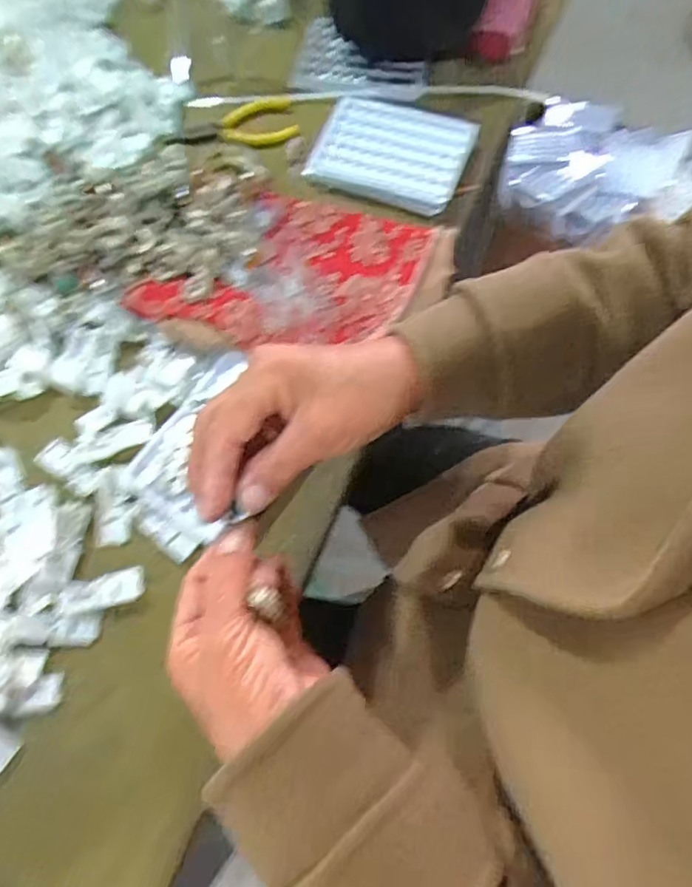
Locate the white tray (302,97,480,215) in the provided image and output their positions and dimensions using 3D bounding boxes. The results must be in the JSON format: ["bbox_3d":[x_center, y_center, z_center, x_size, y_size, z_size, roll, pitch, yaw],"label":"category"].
[{"bbox_3d":[0.040,-0.265,0.503,0.136,0.013,0.099,23,72,10],"label":"white tray"}]

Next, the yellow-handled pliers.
[{"bbox_3d":[-0.108,-0.299,0.533,0.122,0.018,0.055,-19,70,-5],"label":"yellow-handled pliers"}]

